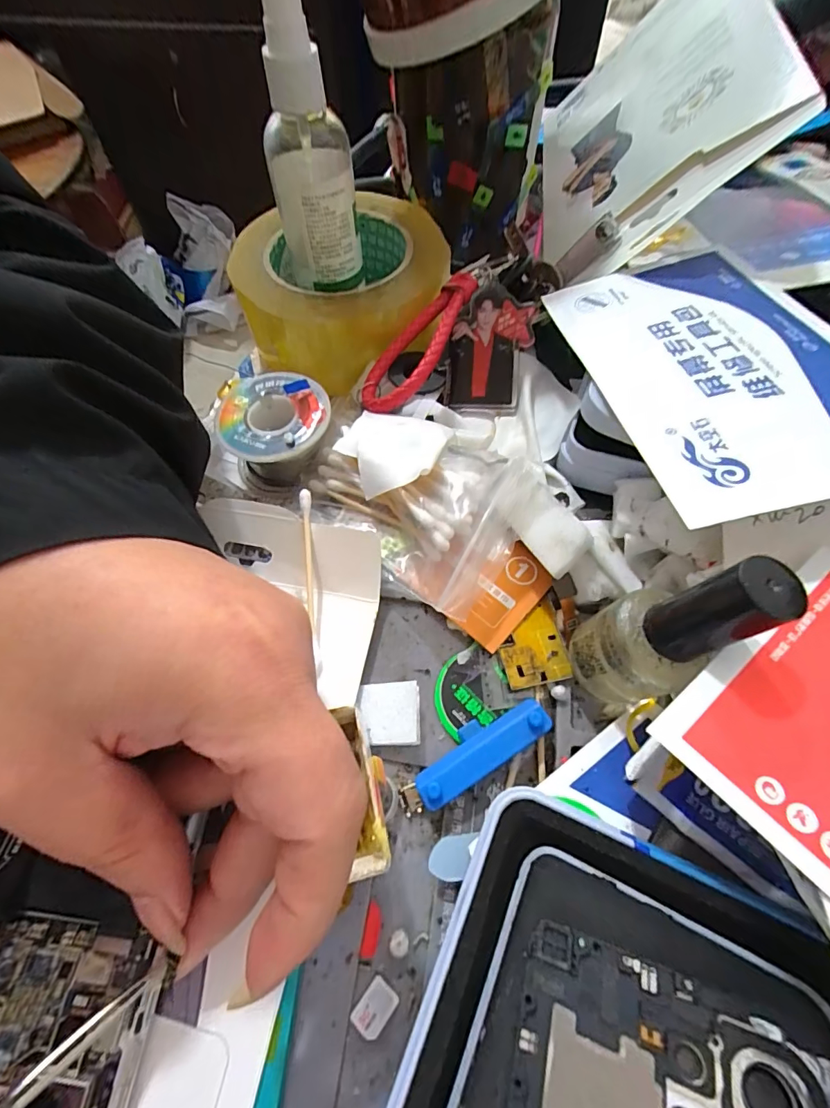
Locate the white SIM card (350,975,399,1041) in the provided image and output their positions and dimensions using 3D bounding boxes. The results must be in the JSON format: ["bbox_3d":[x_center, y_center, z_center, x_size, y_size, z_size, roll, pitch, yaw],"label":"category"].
[{"bbox_3d":[-0.012,0.133,0.127,0.009,0.004,0.013,36,69,18],"label":"white SIM card"}]

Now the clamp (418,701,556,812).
[{"bbox_3d":[0.022,0.067,0.151,0.050,0.014,0.016,-27,65,-12],"label":"clamp"}]

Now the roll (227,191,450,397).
[{"bbox_3d":[-0.042,-0.156,0.259,0.119,0.063,0.123,-1,63,2],"label":"roll"}]

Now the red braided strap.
[{"bbox_3d":[0.001,-0.107,0.223,0.036,0.010,0.088,7,66,35],"label":"red braided strap"}]

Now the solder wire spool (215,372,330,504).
[{"bbox_3d":[-0.067,-0.059,0.218,0.049,0.035,0.052,-1,63,2],"label":"solder wire spool"}]

